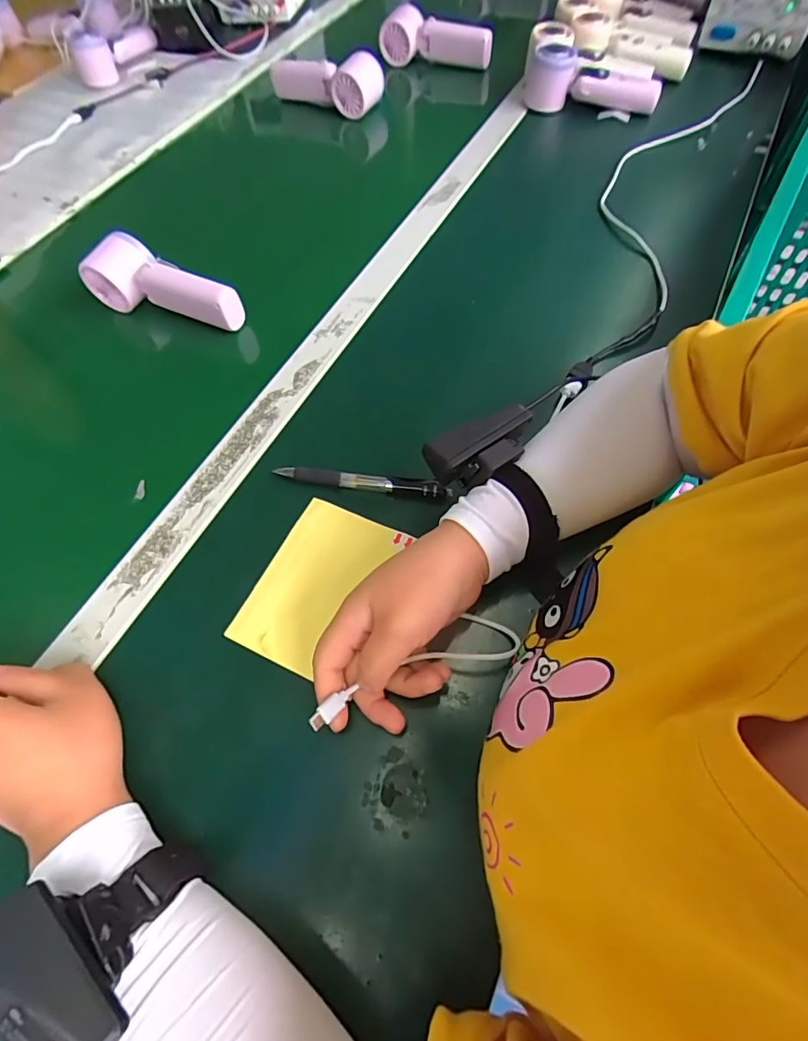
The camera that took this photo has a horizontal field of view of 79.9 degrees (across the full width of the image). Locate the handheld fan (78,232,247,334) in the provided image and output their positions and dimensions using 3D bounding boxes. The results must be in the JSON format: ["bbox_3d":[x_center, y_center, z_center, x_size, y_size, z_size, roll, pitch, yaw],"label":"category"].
[{"bbox_3d":[-0.237,-0.227,0.479,0.163,0.057,0.053,25,66,15],"label":"handheld fan"}]

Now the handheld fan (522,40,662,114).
[{"bbox_3d":[0.239,-0.559,0.615,0.172,0.053,0.052,24,65,14],"label":"handheld fan"}]

